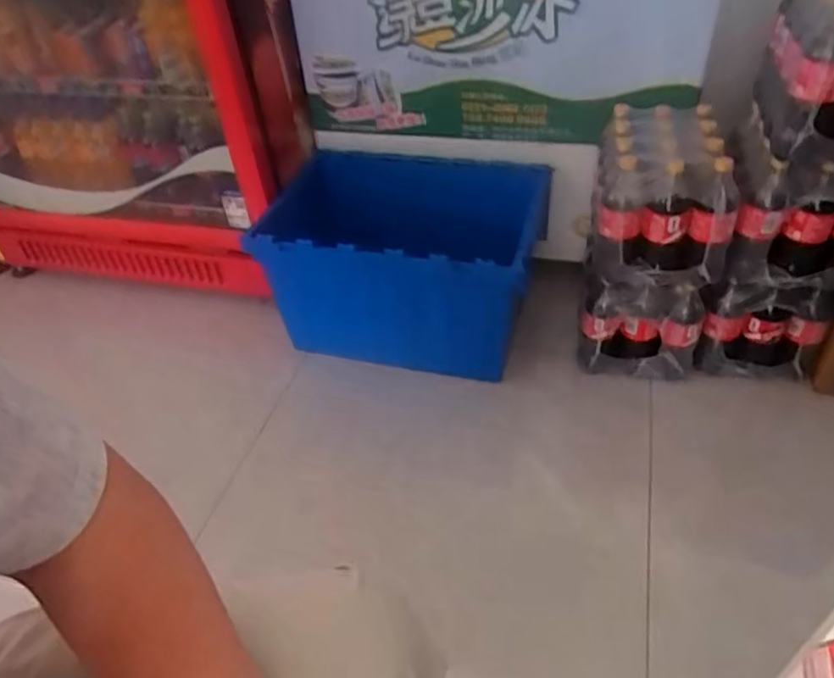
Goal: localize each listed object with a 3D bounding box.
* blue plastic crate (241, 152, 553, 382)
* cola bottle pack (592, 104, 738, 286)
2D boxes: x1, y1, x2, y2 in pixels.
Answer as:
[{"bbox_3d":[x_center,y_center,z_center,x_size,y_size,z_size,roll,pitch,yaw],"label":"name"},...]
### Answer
[{"bbox_3d":[-0.031,-0.176,1.435,0.594,0.342,0.387,5,43,13],"label":"blue plastic crate"},{"bbox_3d":[0.483,-0.288,1.257,0.248,0.247,0.281,5,43,12],"label":"cola bottle pack"}]

